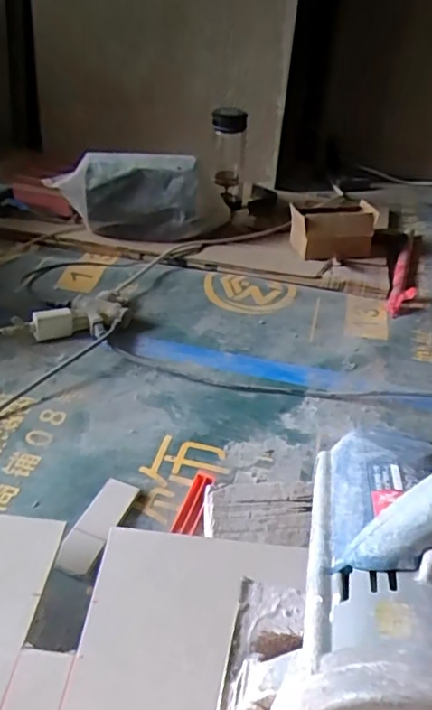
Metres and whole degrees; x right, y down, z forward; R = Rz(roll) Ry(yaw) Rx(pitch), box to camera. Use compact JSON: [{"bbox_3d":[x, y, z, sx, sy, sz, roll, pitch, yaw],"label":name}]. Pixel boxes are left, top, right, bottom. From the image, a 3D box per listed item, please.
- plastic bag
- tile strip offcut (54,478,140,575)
[{"bbox_3d":[-0.138,-0.289,1.051,0.327,0.158,0.075,-1,38,-7],"label":"plastic bag"},{"bbox_3d":[-0.120,0.169,0.558,0.037,0.011,0.108,16,39,15],"label":"tile strip offcut"}]

